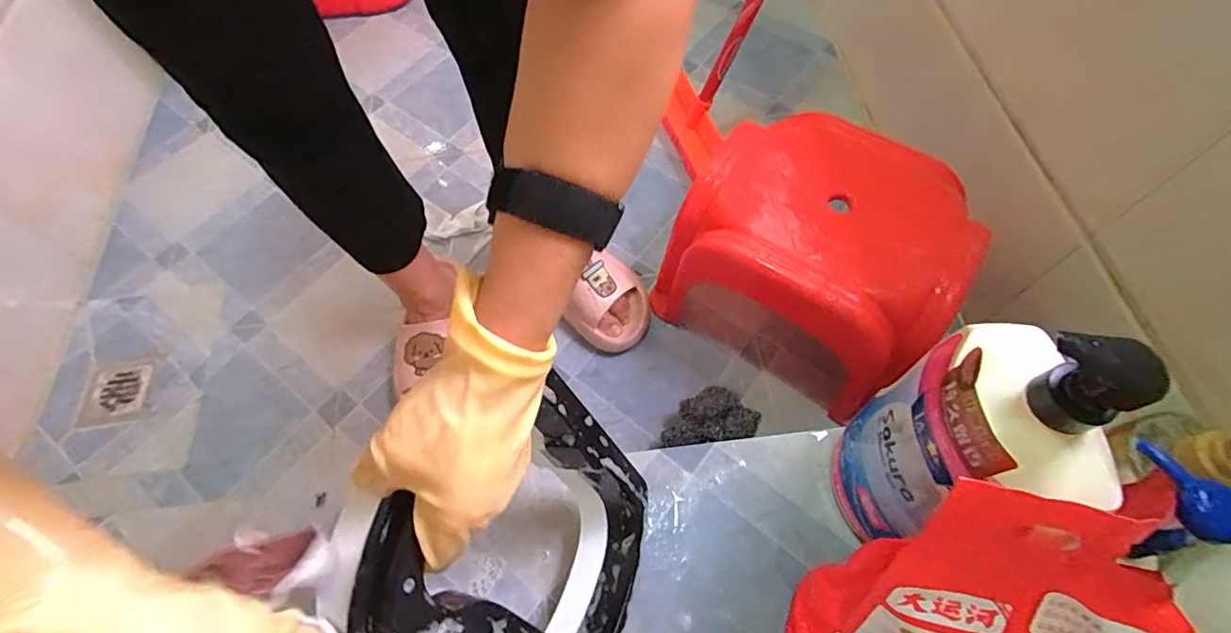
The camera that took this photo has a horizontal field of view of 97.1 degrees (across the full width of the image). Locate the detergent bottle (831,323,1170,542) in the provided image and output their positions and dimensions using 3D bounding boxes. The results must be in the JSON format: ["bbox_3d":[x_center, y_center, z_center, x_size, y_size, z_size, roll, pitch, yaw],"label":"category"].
[{"bbox_3d":[0.239,0.090,0.393,0.064,0.318,0.111,-3,63,1],"label":"detergent bottle"}]

